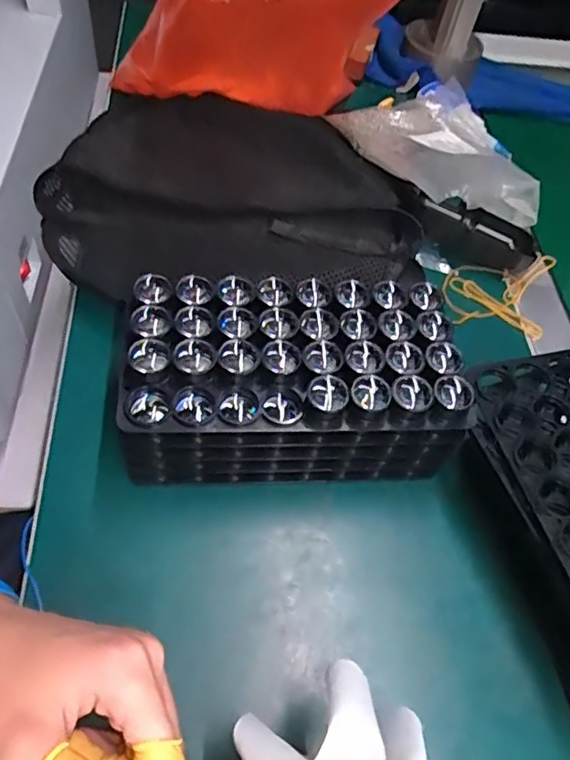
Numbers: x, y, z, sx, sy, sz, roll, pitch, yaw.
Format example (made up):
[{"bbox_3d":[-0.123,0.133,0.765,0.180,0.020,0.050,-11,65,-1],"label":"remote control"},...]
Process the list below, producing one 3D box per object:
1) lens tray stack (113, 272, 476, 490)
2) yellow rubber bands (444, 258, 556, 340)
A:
[{"bbox_3d":[0.003,0.006,0.364,0.188,0.097,0.091,0,55,-8],"label":"lens tray stack"},{"bbox_3d":[0.179,-0.081,0.496,0.085,0.022,0.094,19,55,6],"label":"yellow rubber bands"}]

